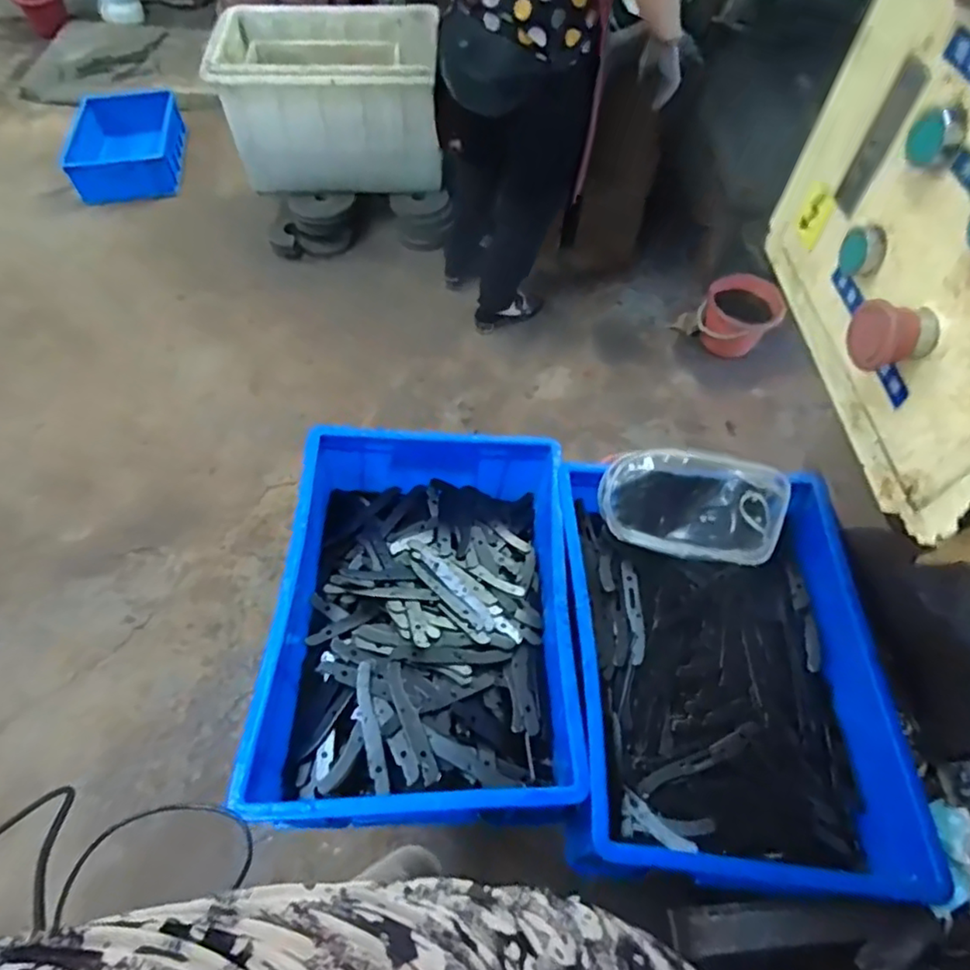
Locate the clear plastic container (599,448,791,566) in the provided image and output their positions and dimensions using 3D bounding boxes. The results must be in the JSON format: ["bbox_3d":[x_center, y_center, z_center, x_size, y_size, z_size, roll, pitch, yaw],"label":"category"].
[{"bbox_3d":[0.230,0.018,0.696,0.190,0.065,0.113,8,100,2],"label":"clear plastic container"}]

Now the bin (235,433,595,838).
[{"bbox_3d":[-0.058,0.126,0.656,0.294,0.117,0.415,2,58,0],"label":"bin"}]

